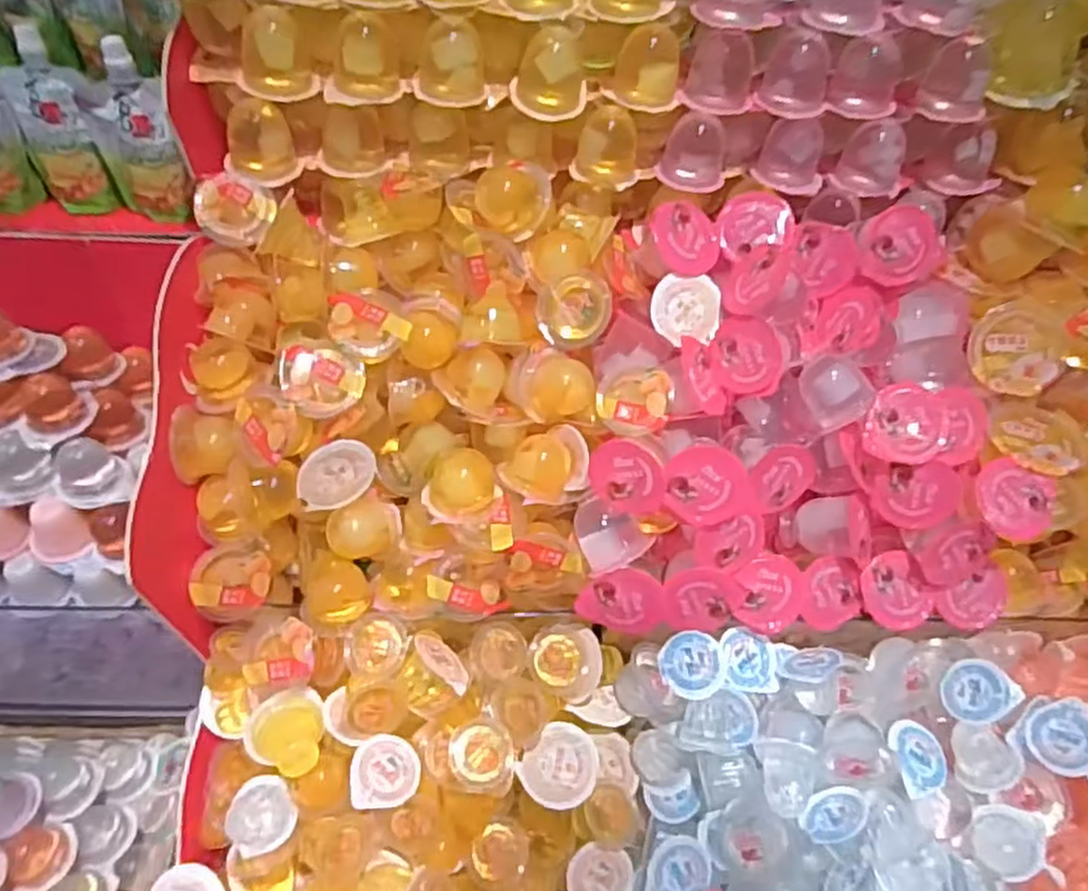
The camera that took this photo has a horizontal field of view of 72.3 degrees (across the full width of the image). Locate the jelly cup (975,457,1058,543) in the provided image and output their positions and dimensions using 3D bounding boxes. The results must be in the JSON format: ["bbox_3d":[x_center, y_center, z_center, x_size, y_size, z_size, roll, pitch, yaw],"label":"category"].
[{"bbox_3d":[0.333,0.039,0.529,0.051,0.029,0.056,0,89,10],"label":"jelly cup"}]

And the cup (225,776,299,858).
[{"bbox_3d":[-0.199,0.263,0.526,0.032,0.046,0.045,-7,22,43],"label":"cup"}]

